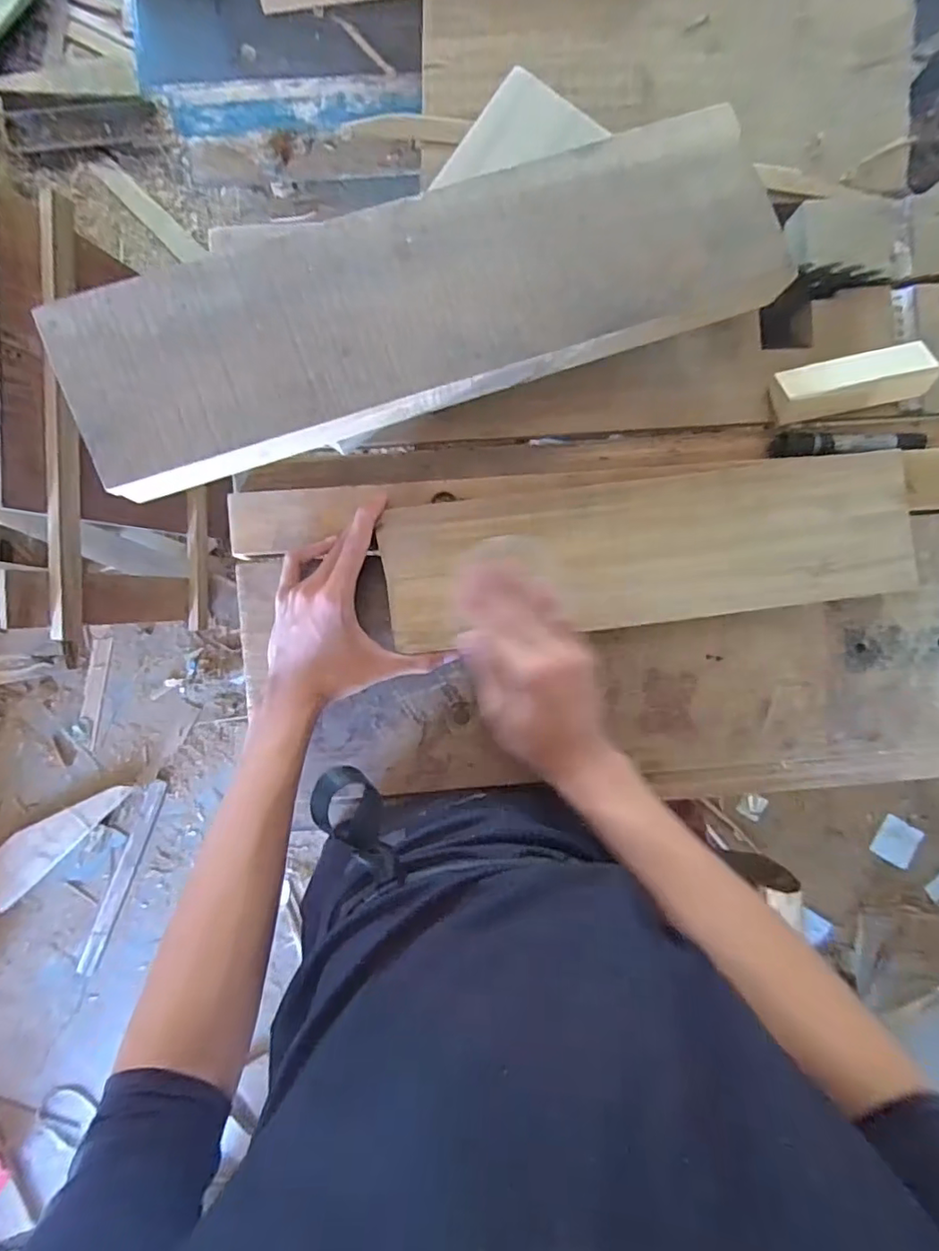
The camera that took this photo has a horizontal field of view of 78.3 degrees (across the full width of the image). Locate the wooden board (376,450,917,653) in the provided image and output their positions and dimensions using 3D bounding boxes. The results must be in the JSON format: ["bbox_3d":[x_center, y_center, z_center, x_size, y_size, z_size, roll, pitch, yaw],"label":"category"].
[{"bbox_3d":[0.142,-0.061,0.461,0.410,0.026,0.118,-5,90,-2],"label":"wooden board"}]

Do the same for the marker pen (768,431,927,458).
[{"bbox_3d":[0.330,-0.160,0.504,0.131,0.017,0.023,-3,90,-2],"label":"marker pen"}]

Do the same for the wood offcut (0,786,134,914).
[{"bbox_3d":[-0.954,0.480,1.310,0.376,0.042,0.114,-44,91,-2],"label":"wood offcut"}]

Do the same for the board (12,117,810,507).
[{"bbox_3d":[-0.033,-0.234,0.421,0.506,0.032,0.144,-18,91,-2],"label":"board"}]

